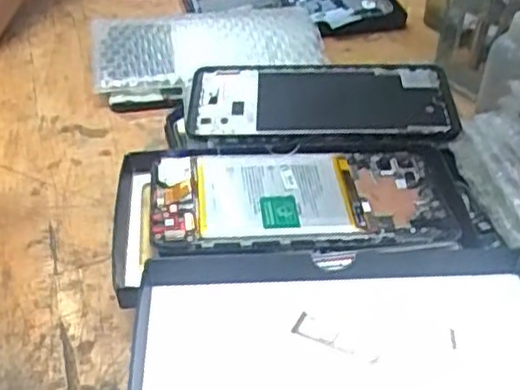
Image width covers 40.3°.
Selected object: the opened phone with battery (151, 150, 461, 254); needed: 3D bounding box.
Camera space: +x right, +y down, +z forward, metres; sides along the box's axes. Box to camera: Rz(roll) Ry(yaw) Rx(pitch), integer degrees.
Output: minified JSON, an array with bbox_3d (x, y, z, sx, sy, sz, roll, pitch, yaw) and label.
[{"bbox_3d":[0.025,0.001,0.370,0.157,0.014,0.070,-3,42,-5],"label":"opened phone with battery"}]

